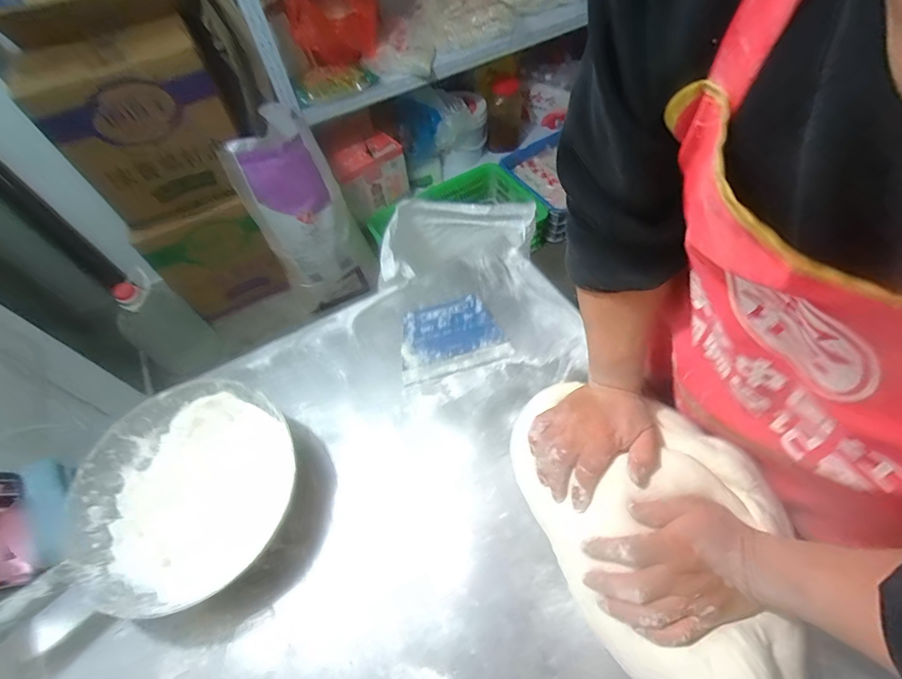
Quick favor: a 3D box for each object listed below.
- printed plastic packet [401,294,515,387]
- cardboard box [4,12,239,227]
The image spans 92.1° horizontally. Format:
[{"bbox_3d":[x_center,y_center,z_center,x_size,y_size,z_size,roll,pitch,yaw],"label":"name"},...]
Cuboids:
[{"bbox_3d":[-0.002,-0.006,0.661,0.159,0.016,0.114,-16,58,-7],"label":"printed plastic packet"},{"bbox_3d":[-0.855,-0.626,1.235,0.416,0.408,0.306,-24,58,-10],"label":"cardboard box"}]

